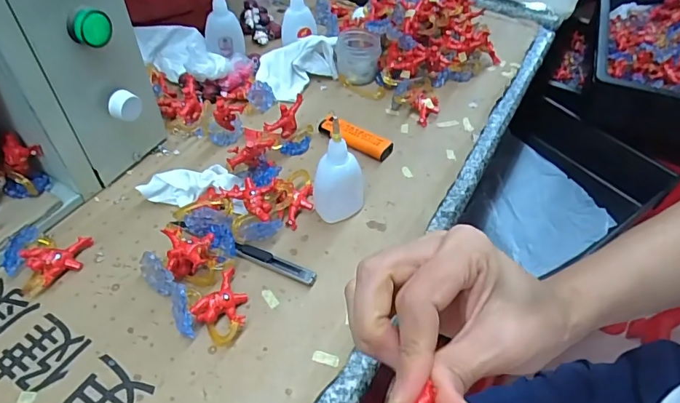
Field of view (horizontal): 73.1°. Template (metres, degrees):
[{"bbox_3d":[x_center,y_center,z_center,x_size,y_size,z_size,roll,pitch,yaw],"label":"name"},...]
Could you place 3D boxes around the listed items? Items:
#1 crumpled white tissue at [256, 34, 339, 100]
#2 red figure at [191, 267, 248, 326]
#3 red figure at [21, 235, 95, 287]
[{"bbox_3d":[-0.051,-0.164,0.546,0.095,0.035,0.092,0,48,-3],"label":"crumpled white tissue"},{"bbox_3d":[-0.086,0.071,0.347,0.036,0.016,0.044,6,48,3],"label":"red figure"},{"bbox_3d":[-0.222,0.042,0.367,0.034,0.014,0.046,33,55,24],"label":"red figure"}]

